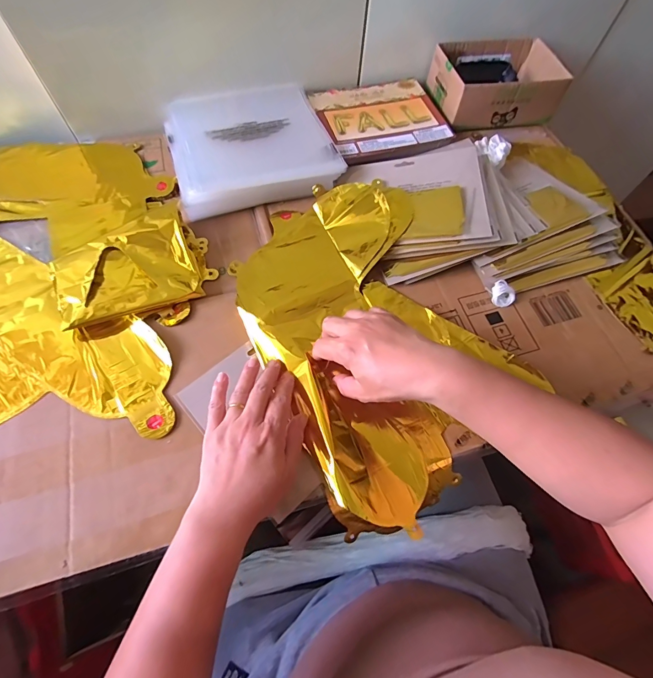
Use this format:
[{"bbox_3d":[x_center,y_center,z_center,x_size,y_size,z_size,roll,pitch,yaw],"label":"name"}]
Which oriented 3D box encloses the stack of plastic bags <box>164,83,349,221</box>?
[{"bbox_3d":[-0.112,-0.288,0.541,0.219,0.028,0.240,-16,66,-11],"label":"stack of plastic bags"}]

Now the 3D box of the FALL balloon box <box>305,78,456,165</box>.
[{"bbox_3d":[0.083,-0.369,0.602,0.199,0.016,0.185,-18,66,-11],"label":"FALL balloon box"}]

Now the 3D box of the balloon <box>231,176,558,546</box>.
[{"bbox_3d":[0.054,-0.020,0.423,0.261,0.048,0.379,-24,68,-14],"label":"balloon"}]

